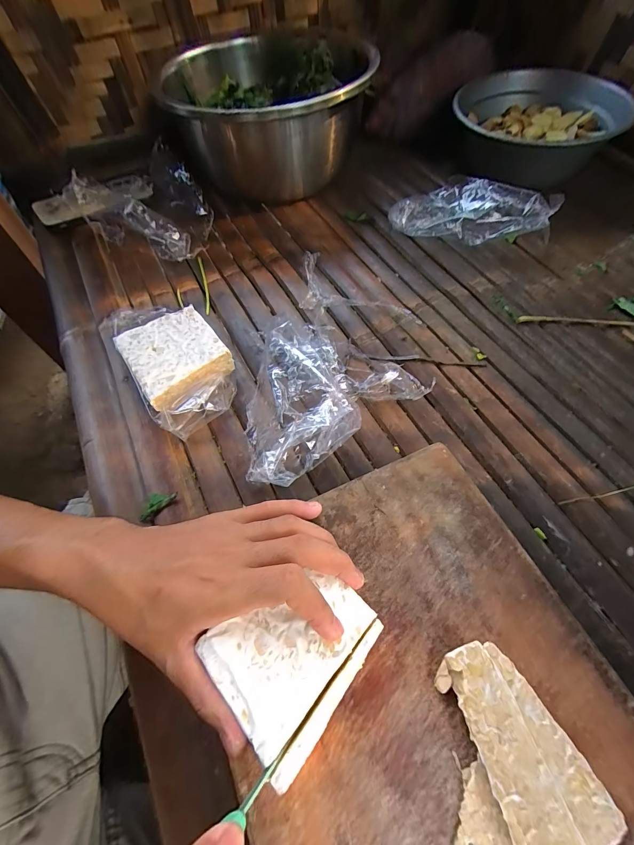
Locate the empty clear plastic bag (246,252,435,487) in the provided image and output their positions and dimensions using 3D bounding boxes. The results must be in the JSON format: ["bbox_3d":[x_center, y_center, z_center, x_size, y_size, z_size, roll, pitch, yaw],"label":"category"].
[{"bbox_3d":[0.031,-0.063,0.337,0.161,0.052,0.260,10,62,7],"label":"empty clear plastic bag"}]

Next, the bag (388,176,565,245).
[{"bbox_3d":[0.202,-0.292,0.453,0.202,0.058,0.081,2,62,3],"label":"bag"}]

